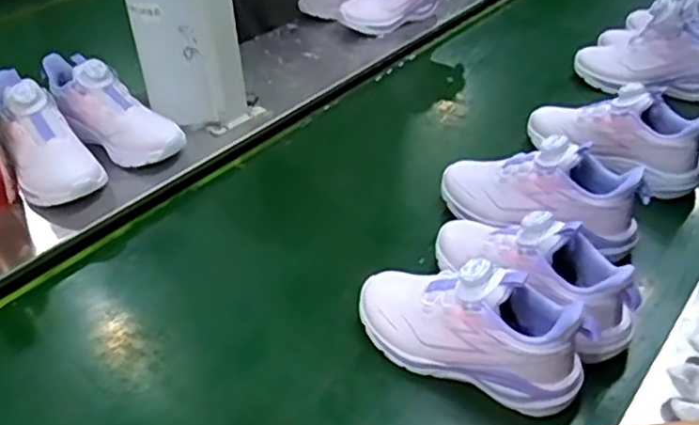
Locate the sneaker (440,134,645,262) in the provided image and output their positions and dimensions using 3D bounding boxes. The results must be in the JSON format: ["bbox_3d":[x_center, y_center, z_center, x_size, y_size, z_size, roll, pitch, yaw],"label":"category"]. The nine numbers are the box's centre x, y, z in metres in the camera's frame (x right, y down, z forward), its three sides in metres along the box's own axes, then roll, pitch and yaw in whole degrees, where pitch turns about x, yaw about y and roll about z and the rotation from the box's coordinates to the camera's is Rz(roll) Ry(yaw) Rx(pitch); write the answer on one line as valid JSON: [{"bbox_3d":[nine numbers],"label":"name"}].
[{"bbox_3d":[0.207,-0.026,0.730,0.226,0.121,0.069,8,37,32],"label":"sneaker"}]

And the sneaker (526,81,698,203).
[{"bbox_3d":[0.338,-0.106,0.831,0.081,0.127,0.223,-28,45,-31],"label":"sneaker"}]

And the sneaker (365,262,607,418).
[{"bbox_3d":[0.099,0.093,0.569,0.210,0.107,0.071,17,41,22],"label":"sneaker"}]

